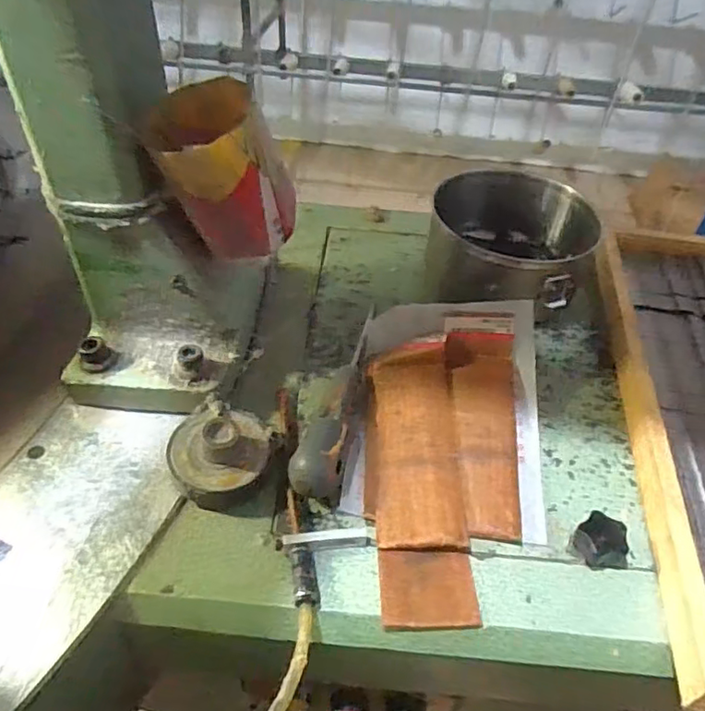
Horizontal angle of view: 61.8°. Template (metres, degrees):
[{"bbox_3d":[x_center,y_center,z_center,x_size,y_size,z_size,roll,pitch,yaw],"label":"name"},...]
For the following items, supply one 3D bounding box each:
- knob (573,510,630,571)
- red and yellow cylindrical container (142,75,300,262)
[{"bbox_3d":[0.154,0.116,0.361,0.028,0.022,0.031,-32,53,-29],"label":"knob"},{"bbox_3d":[-0.083,-0.115,0.384,0.080,0.102,0.066,2,45,1],"label":"red and yellow cylindrical container"}]

